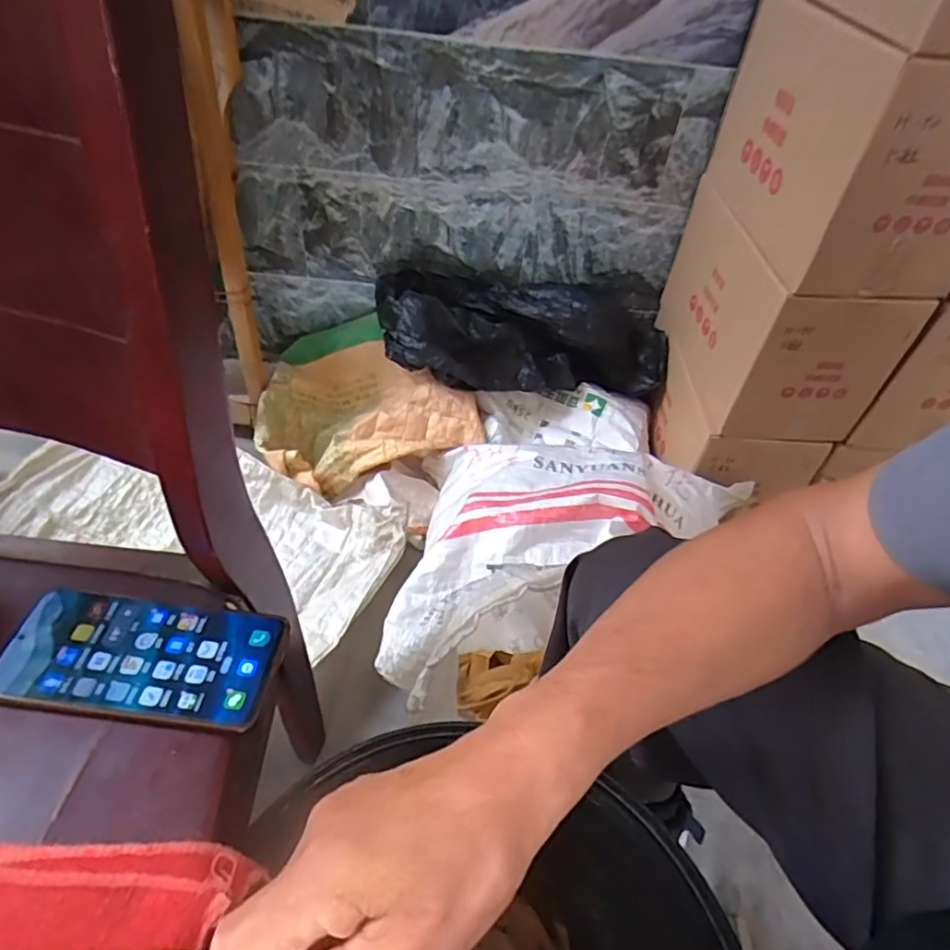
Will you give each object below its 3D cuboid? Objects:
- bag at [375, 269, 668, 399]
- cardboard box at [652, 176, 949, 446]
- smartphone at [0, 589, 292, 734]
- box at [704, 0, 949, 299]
[{"bbox_3d":[0.099,-0.251,1.016,0.517,0.159,0.207,-6,48,-13],"label":"bag"},{"bbox_3d":[0.446,-0.274,0.927,0.186,0.222,0.416,3,47,-5],"label":"cardboard box"},{"bbox_3d":[-0.205,0.113,0.370,0.160,0.008,0.076,8,46,0],"label":"smartphone"},{"bbox_3d":[0.458,-0.401,0.723,0.210,0.237,0.324,-1,47,-8],"label":"box"}]

